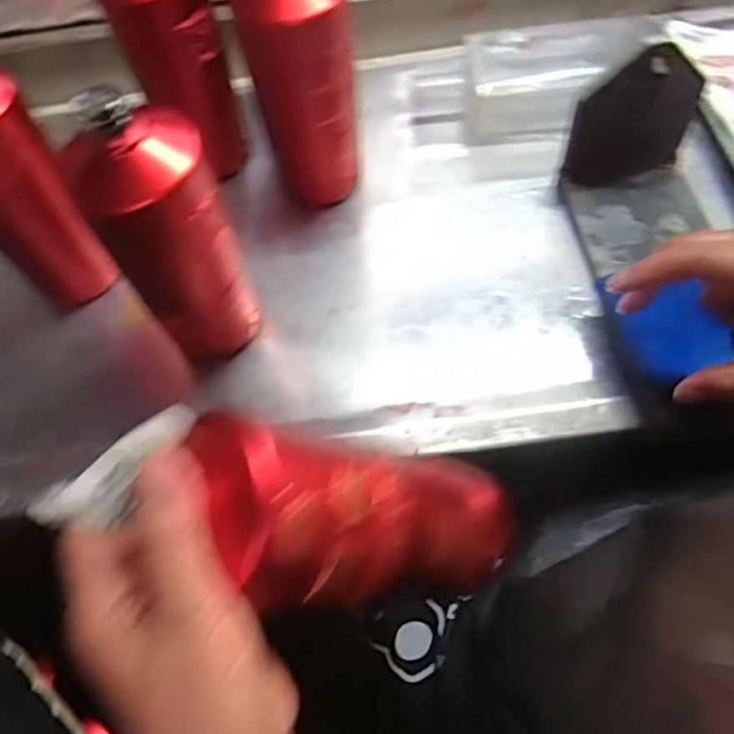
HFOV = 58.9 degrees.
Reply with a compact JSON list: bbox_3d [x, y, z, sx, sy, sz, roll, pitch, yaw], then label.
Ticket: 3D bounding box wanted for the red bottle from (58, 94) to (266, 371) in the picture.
[{"bbox_3d":[-0.121,-0.075,0.434,0.079,0.216,0.070,-24,67,-8],"label":"red bottle"}]

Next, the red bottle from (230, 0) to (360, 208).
[{"bbox_3d":[-0.043,-0.212,0.492,0.076,0.192,0.064,23,69,12],"label":"red bottle"}]

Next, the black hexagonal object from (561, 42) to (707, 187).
[{"bbox_3d":[0.206,-0.191,0.504,0.091,0.113,0.012,-8,61,6],"label":"black hexagonal object"}]

